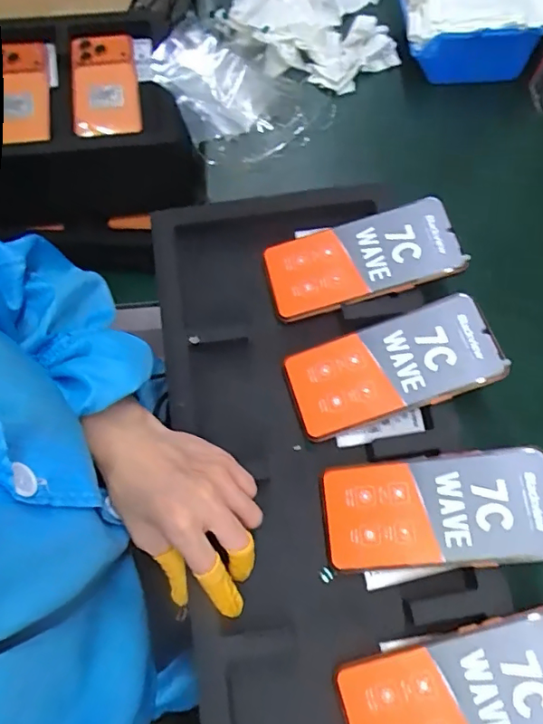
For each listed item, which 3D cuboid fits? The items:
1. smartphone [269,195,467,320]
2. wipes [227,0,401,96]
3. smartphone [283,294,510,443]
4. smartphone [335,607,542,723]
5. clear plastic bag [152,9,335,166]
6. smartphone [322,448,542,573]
[{"bbox_3d":[0.077,-0.089,0.461,0.161,0.006,0.075,-17,72,6],"label":"smartphone"},{"bbox_3d":[0.050,-0.391,0.584,0.185,0.045,0.197,9,70,1],"label":"wipes"},{"bbox_3d":[0.095,0.005,0.428,0.163,0.011,0.074,-20,69,5],"label":"smartphone"},{"bbox_3d":[0.129,0.218,0.346,0.163,0.006,0.073,-19,69,5],"label":"smartphone"},{"bbox_3d":[-0.030,-0.286,0.546,0.148,0.048,0.182,-27,73,-11],"label":"clear plastic bag"},{"bbox_3d":[0.121,0.108,0.387,0.162,0.011,0.079,-8,68,11],"label":"smartphone"}]

